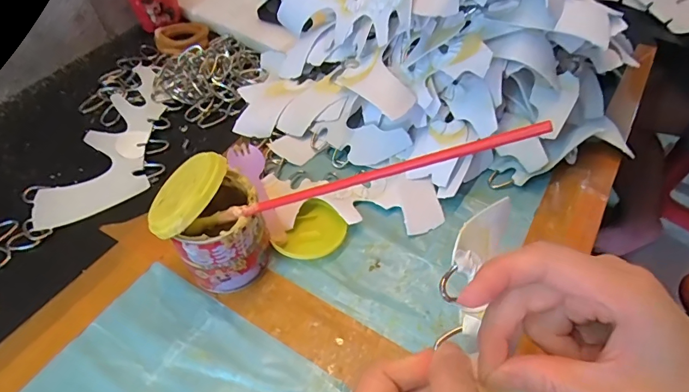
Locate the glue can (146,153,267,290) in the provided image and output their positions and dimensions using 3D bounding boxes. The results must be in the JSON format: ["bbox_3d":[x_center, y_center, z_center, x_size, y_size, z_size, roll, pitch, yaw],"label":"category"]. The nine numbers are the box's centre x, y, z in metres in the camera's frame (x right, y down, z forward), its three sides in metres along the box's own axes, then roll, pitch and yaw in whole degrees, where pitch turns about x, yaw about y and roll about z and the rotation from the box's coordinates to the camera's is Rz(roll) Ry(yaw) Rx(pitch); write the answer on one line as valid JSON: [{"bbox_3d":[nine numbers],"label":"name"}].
[{"bbox_3d":[-0.093,0.021,0.307,0.067,0.097,0.060,-28,56,-20],"label":"glue can"}]

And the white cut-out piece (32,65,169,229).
[{"bbox_3d":[-0.216,-0.056,0.427,0.073,0.011,0.214,12,53,-2],"label":"white cut-out piece"}]

